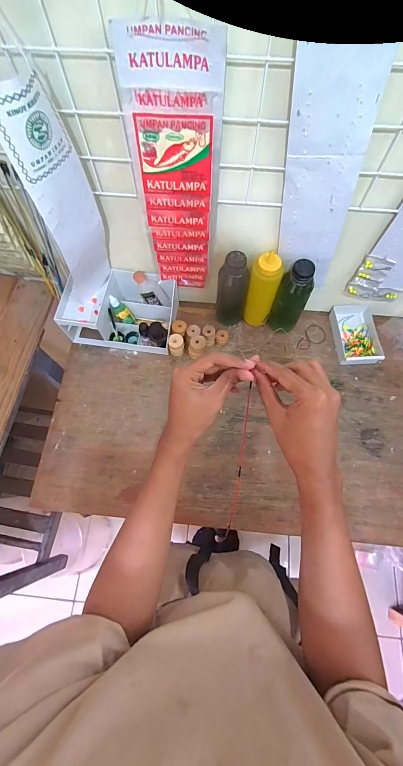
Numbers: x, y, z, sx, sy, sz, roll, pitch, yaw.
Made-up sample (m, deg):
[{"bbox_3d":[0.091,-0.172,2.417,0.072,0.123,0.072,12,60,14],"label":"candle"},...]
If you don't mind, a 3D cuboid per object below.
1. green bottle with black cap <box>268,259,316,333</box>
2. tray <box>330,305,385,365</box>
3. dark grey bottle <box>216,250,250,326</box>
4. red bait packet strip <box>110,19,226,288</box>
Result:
[{"bbox_3d":[0.187,-0.174,0.662,0.061,0.180,0.052,26,72,10],"label":"green bottle with black cap"},{"bbox_3d":[0.351,-0.110,0.731,0.091,0.031,0.147,-3,70,0],"label":"tray"},{"bbox_3d":[0.065,-0.188,0.674,0.061,0.187,0.056,12,70,5],"label":"dark grey bottle"},{"bbox_3d":[-0.036,-0.284,0.506,0.119,0.388,0.035,12,70,5],"label":"red bait packet strip"}]

